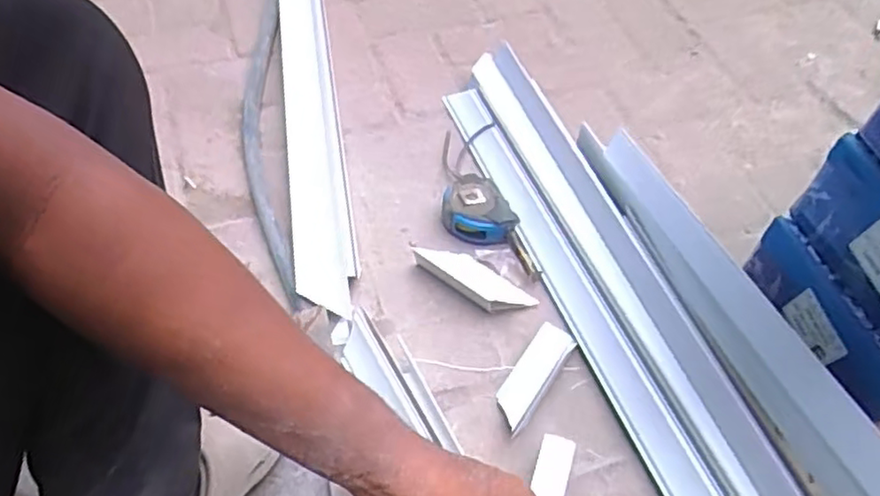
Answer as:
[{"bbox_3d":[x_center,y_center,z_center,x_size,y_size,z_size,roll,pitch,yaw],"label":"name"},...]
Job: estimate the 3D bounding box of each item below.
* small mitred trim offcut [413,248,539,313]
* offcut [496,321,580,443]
[{"bbox_3d":[0.041,0.038,0.790,0.147,0.020,0.048,32,58,19],"label":"small mitred trim offcut"},{"bbox_3d":[0.102,0.137,0.719,0.043,0.015,0.133,30,57,18],"label":"offcut"}]

